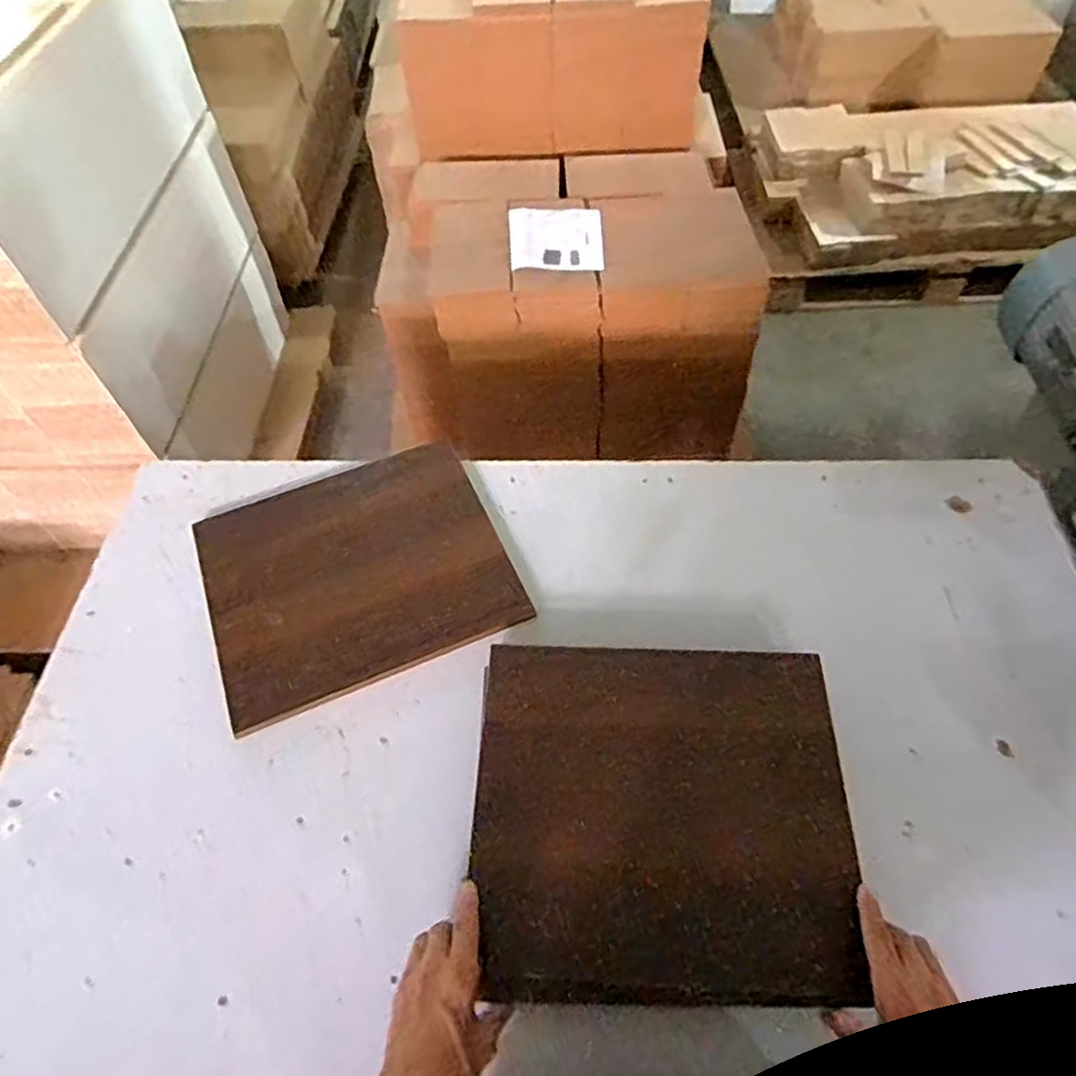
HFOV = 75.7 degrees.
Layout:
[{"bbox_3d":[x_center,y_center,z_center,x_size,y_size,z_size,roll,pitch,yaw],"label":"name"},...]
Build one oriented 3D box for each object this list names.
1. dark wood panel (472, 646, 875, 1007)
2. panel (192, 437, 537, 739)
[{"bbox_3d":[0.115,0.247,0.643,0.334,0.029,0.302,-2,61,5],"label":"dark wood panel"},{"bbox_3d":[-0.223,0.035,0.850,0.341,0.020,0.306,-20,57,-11],"label":"panel"}]

